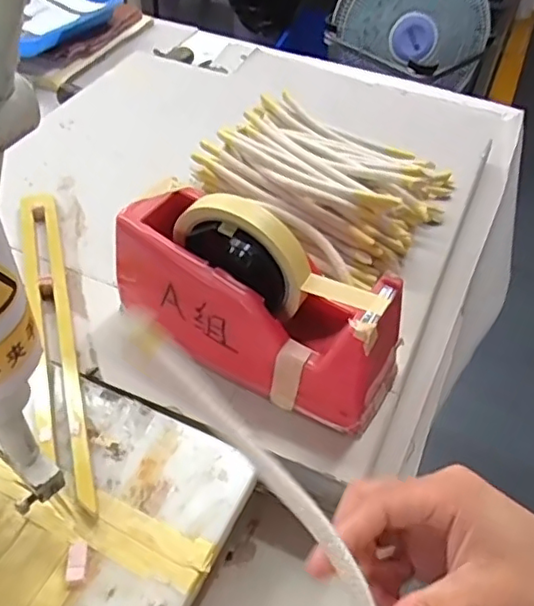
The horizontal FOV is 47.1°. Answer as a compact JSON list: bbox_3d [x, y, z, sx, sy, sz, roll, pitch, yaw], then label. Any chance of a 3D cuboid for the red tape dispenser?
[{"bbox_3d":[-0.005,-0.009,0.415,0.203,0.115,0.077,27,51,18],"label":"red tape dispenser"}]

